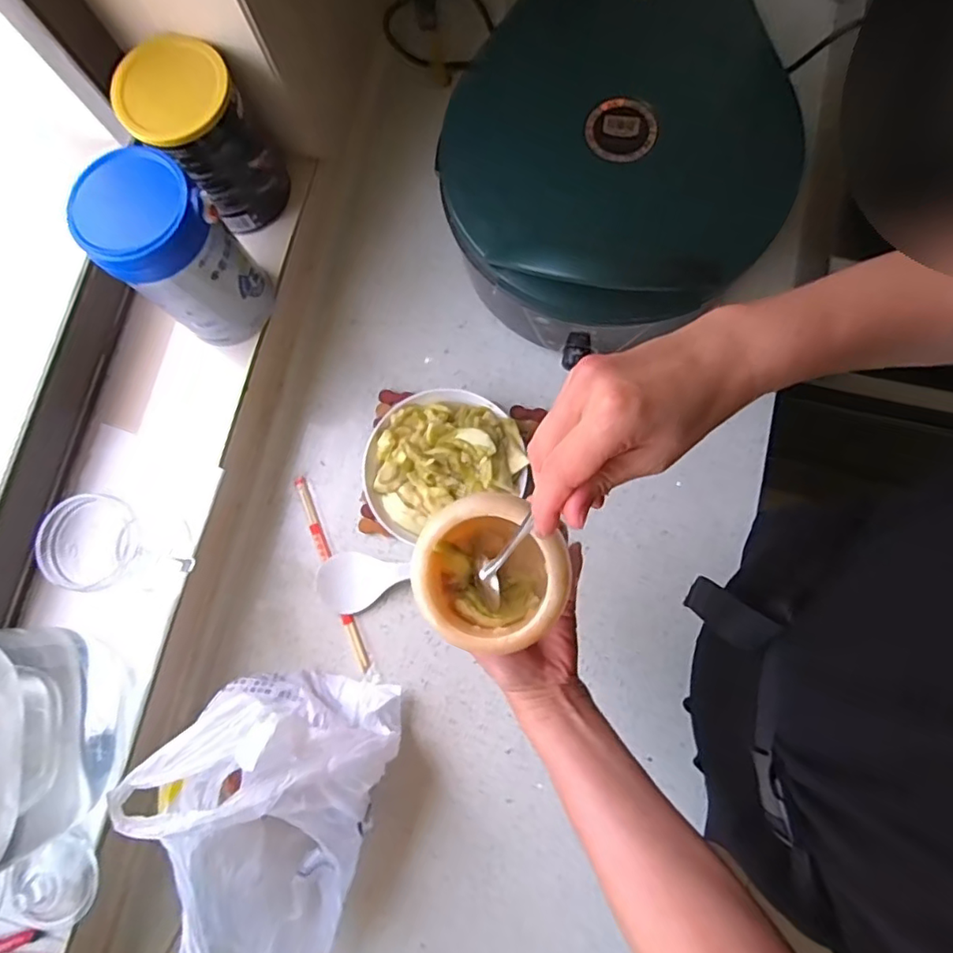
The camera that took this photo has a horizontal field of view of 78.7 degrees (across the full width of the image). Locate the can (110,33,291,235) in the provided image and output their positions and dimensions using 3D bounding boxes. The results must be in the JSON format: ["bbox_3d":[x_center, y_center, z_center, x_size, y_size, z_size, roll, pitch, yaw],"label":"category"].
[{"bbox_3d":[-0.257,-0.317,0.558,0.088,0.142,0.092,-1,80,3],"label":"can"}]

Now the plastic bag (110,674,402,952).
[{"bbox_3d":[-0.198,0.321,0.530,0.181,0.168,0.272,18,81,6],"label":"plastic bag"}]

